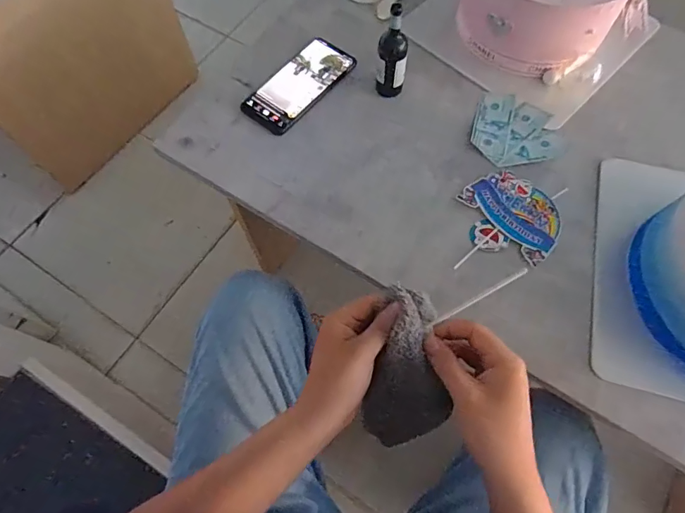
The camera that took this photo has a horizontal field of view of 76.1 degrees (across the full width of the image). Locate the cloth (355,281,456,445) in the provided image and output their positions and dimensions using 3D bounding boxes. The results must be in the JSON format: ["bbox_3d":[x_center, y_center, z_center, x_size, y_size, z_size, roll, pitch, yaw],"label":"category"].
[{"bbox_3d":[0.050,0.085,0.327,0.060,0.023,0.121,4,102,4],"label":"cloth"}]

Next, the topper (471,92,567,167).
[{"bbox_3d":[0.211,-0.162,0.543,0.102,0.004,0.107,-10,67,-2],"label":"topper"}]

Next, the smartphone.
[{"bbox_3d":[-0.056,-0.226,0.573,0.076,0.008,0.159,37,73,16],"label":"smartphone"}]

